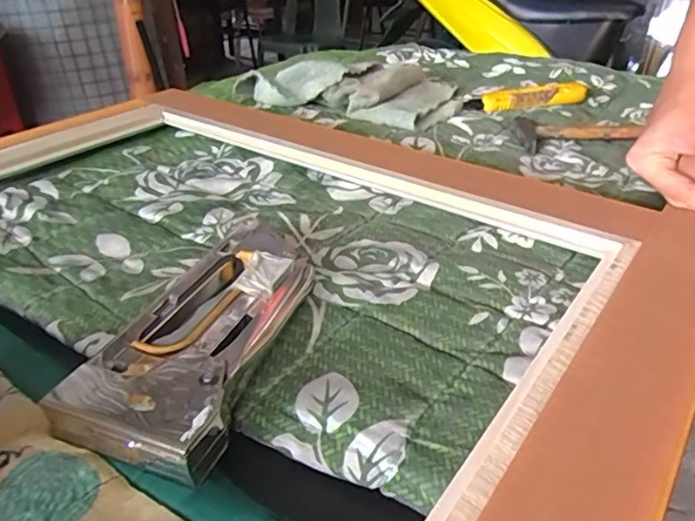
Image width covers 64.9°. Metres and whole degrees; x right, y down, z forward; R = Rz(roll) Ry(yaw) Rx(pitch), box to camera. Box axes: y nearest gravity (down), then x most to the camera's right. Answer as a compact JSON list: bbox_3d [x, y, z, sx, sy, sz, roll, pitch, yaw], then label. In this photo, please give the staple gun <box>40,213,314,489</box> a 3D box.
[{"bbox_3d":[-0.069,0.026,0.305,0.081,0.025,0.198,10,35,14],"label":"staple gun"}]

